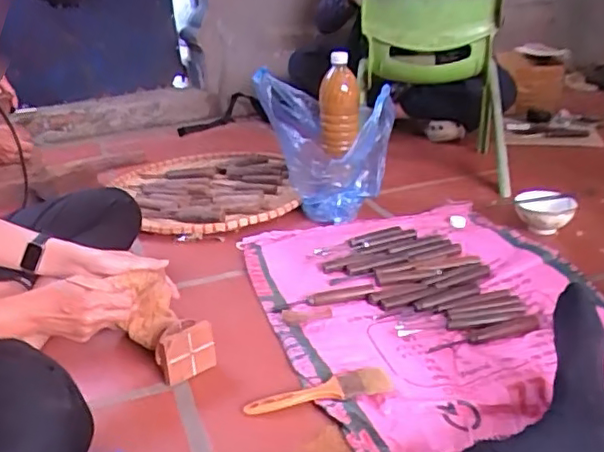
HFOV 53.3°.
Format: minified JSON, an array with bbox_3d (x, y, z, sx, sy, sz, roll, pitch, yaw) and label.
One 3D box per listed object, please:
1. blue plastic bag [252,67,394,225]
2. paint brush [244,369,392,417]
[{"bbox_3d":[0.054,-0.164,1.258,0.255,0.297,0.197,-5,24,0],"label":"blue plastic bag"},{"bbox_3d":[0.020,0.206,0.738,0.179,0.016,0.042,-9,24,-8],"label":"paint brush"}]

